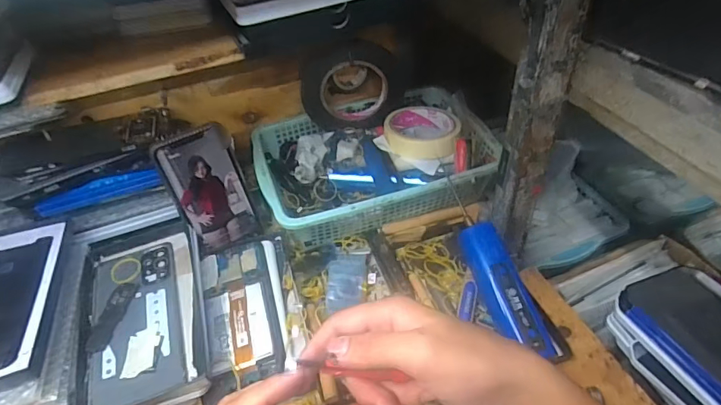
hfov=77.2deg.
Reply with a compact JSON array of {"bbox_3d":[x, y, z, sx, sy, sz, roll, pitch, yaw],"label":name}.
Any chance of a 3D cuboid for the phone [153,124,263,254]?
[{"bbox_3d":[-0.162,-0.012,0.494,0.073,0.138,0.013,-25,29,-22],"label":"phone"}]

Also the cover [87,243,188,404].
[{"bbox_3d":[-0.201,0.100,0.403,0.077,0.008,0.159,-16,49,-13],"label":"cover"}]

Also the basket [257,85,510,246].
[{"bbox_3d":[0.013,-0.045,0.557,0.265,0.067,0.186,-15,45,-9],"label":"basket"}]

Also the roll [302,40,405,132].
[{"bbox_3d":[-0.010,-0.142,0.563,0.127,0.105,0.041,-7,44,-2],"label":"roll"}]

